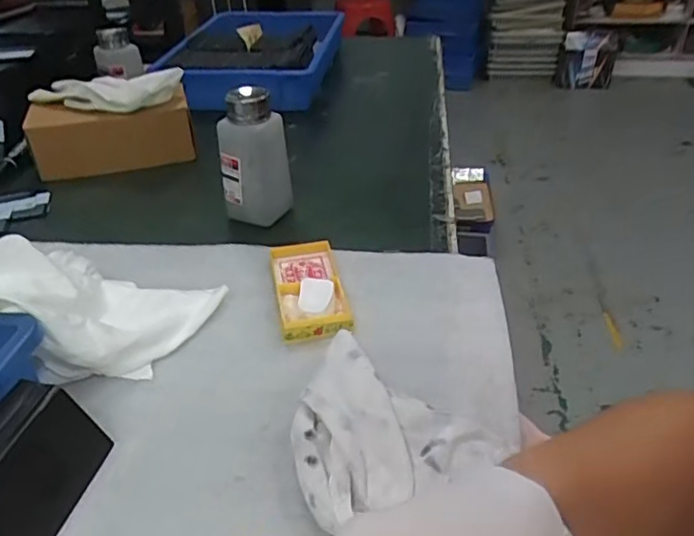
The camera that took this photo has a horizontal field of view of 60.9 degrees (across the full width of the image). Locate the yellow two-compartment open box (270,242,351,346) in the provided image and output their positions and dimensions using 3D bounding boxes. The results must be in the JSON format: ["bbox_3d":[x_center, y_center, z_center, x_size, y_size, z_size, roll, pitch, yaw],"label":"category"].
[{"bbox_3d":[-0.031,0.014,0.483,0.053,0.022,0.111,-7,35,-7],"label":"yellow two-compartment open box"}]

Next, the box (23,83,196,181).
[{"bbox_3d":[-0.275,-0.155,0.700,0.179,0.072,0.059,-7,35,-7],"label":"box"}]

